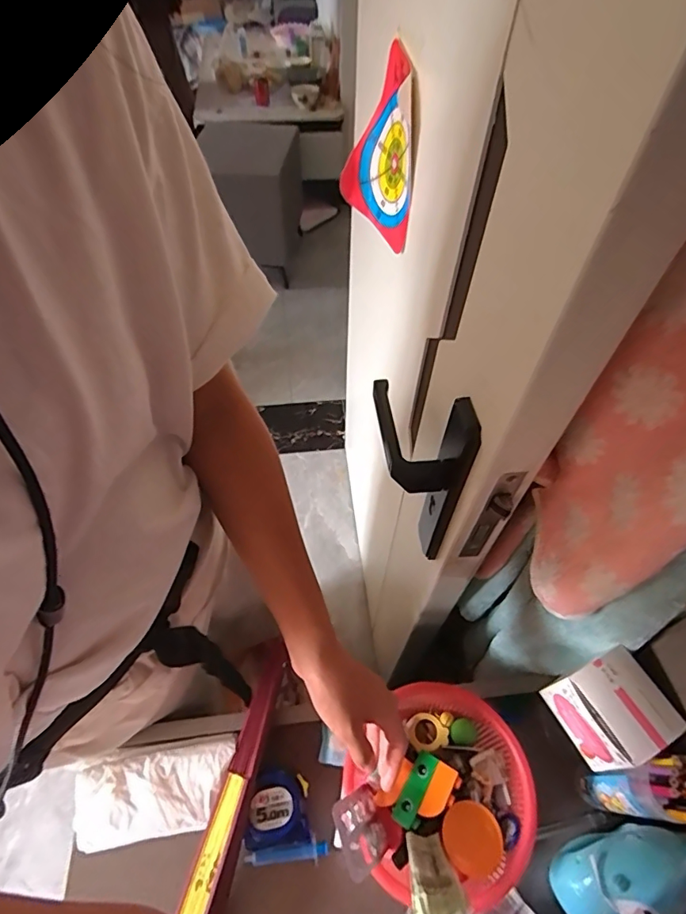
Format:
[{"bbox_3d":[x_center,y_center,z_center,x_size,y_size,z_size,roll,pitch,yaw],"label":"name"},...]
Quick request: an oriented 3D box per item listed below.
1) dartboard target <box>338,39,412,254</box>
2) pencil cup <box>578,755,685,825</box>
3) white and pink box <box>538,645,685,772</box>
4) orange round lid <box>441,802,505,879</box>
[{"bbox_3d":[0.037,-0.343,0.547,0.064,0.160,0.140,-4,55,-4],"label":"dartboard target"},{"bbox_3d":[0.273,0.302,0.432,0.055,0.153,0.044,0,54,-1],"label":"pencil cup"},{"bbox_3d":[0.248,0.235,0.451,0.070,0.081,0.084,-22,58,-16],"label":"white and pink box"},{"bbox_3d":[0.120,0.353,0.443,0.054,0.008,0.053,0,54,-1],"label":"orange round lid"}]

